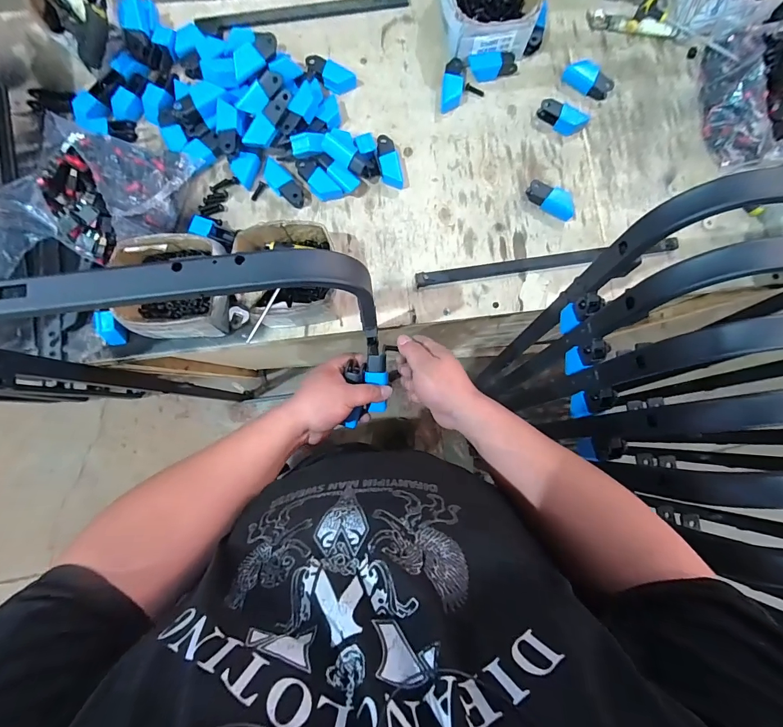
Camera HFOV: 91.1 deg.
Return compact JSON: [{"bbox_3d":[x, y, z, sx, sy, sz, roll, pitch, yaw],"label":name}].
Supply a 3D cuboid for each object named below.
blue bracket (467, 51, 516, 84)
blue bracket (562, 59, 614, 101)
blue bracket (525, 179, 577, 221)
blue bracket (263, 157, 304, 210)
[{"bbox_3d":[0.177,-0.519,0.673,0.088,0.033,0.034,-14,86,-3],"label":"blue bracket"},{"bbox_3d":[0.353,-0.508,0.686,0.086,0.029,0.045,36,85,1],"label":"blue bracket"},{"bbox_3d":[0.275,-0.278,0.657,0.089,0.029,0.038,21,85,0],"label":"blue bracket"},{"bbox_3d":[-0.179,-0.296,0.638,0.037,0.026,0.083,-43,88,-5],"label":"blue bracket"}]

